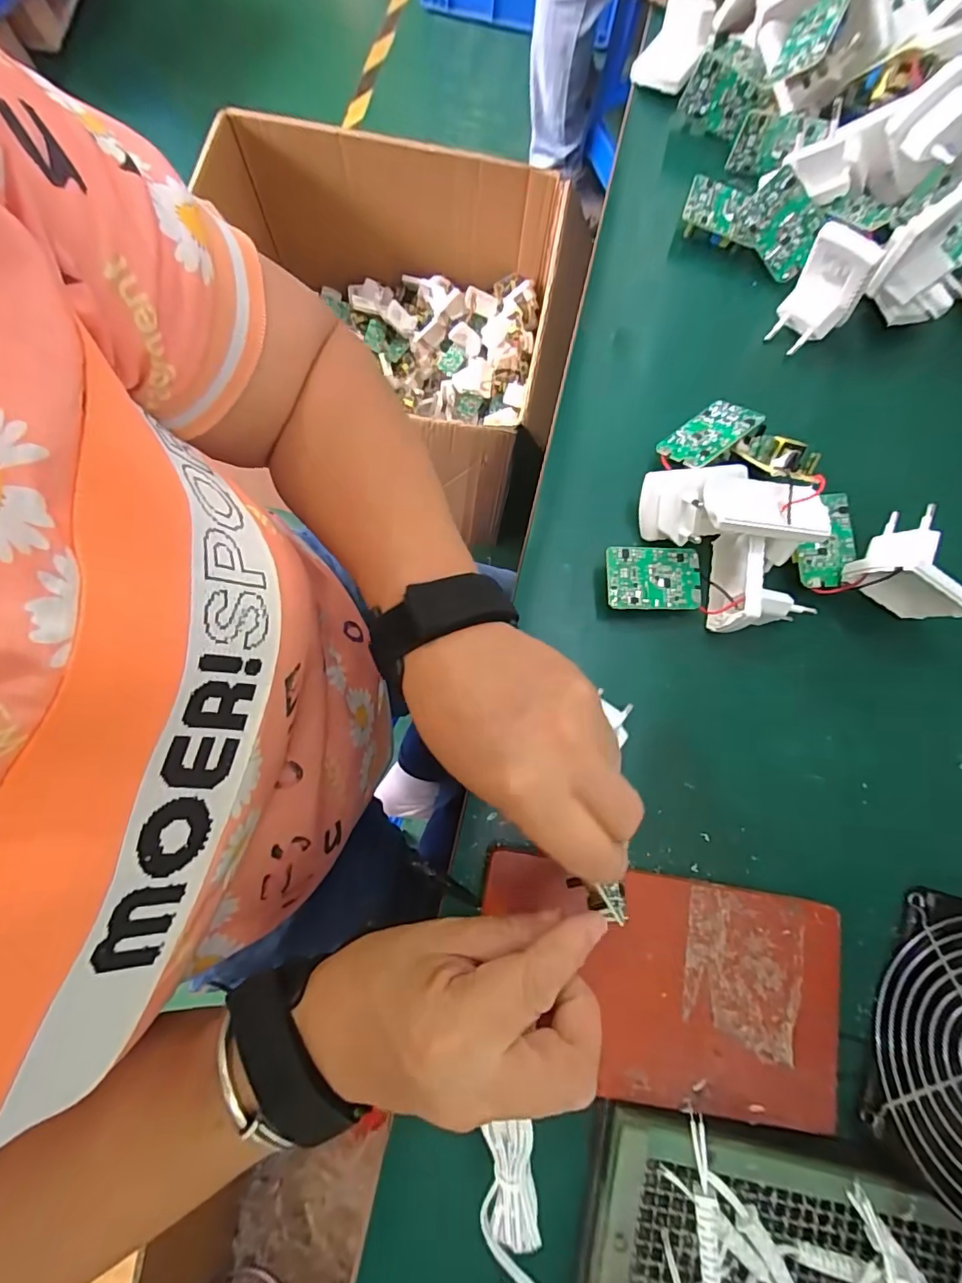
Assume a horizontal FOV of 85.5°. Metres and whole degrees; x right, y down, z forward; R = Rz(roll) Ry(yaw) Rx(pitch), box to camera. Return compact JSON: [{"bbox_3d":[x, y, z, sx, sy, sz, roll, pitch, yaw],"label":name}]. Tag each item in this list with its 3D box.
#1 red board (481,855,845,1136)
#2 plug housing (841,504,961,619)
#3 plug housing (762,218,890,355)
[{"bbox_3d":[0.088,0.169,0.255,0.173,0.012,0.098,9,77,-1],"label":"red board"},{"bbox_3d":[0.239,-0.042,0.285,0.065,0.040,0.042,26,80,-16],"label":"plug housing"},{"bbox_3d":[0.206,-0.211,0.312,0.042,0.055,0.034,39,79,6],"label":"plug housing"}]

